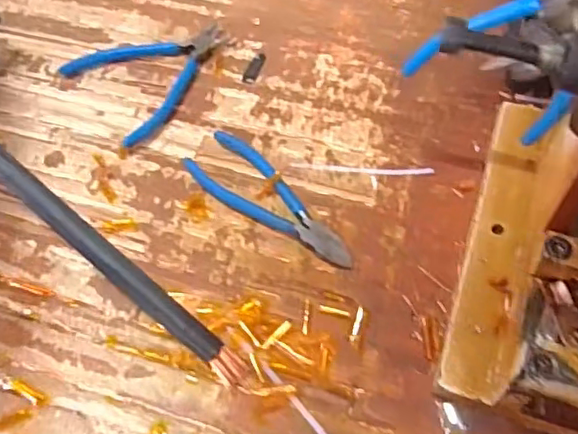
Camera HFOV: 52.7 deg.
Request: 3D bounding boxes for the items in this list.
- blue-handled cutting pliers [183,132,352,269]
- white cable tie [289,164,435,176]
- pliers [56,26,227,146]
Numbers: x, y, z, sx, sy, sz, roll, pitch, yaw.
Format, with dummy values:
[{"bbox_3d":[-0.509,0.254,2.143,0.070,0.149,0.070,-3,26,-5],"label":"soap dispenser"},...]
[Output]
[{"bbox_3d":[-0.014,-0.013,0.444,0.154,0.011,0.047,40,67,22],"label":"blue-handled cutting pliers"},{"bbox_3d":[0.057,-0.037,0.458,0.110,0.004,0.008,3,59,3],"label":"white cable tie"},{"bbox_3d":[-0.116,-0.133,0.517,0.135,0.008,0.118,-37,65,-19],"label":"pliers"}]

